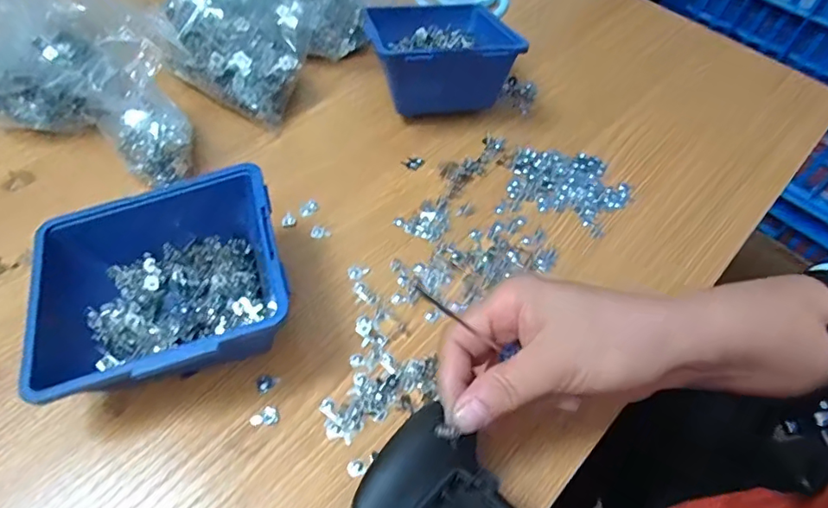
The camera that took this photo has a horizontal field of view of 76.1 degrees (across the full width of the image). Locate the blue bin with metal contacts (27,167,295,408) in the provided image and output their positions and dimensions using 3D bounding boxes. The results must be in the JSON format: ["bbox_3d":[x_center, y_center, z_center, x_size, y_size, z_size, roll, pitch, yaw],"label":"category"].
[{"bbox_3d":[-0.152,0.015,0.323,0.139,0.067,0.136,-14,57,-14],"label":"blue bin with metal contacts"}]

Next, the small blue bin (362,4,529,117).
[{"bbox_3d":[0.020,-0.187,0.472,0.116,0.078,0.141,-4,55,-8],"label":"small blue bin"}]

